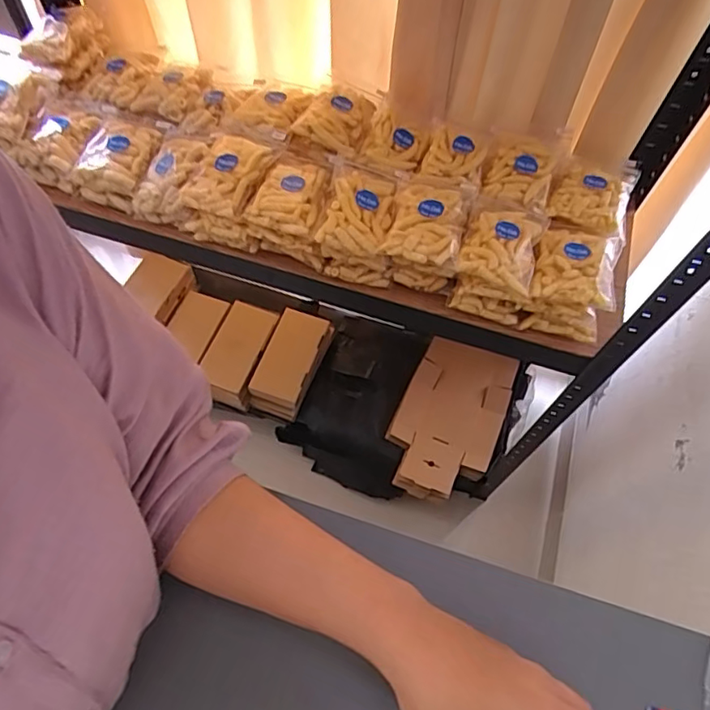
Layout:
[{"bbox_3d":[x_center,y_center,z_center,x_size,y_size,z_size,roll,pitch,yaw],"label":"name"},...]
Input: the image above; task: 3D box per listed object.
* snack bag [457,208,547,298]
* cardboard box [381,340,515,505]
[{"bbox_3d":[0.172,-0.137,0.635,0.084,0.025,0.123,18,62,8],"label":"snack bag"},{"bbox_3d":[0.203,0.119,1.167,0.211,0.045,0.351,20,68,13],"label":"cardboard box"}]

